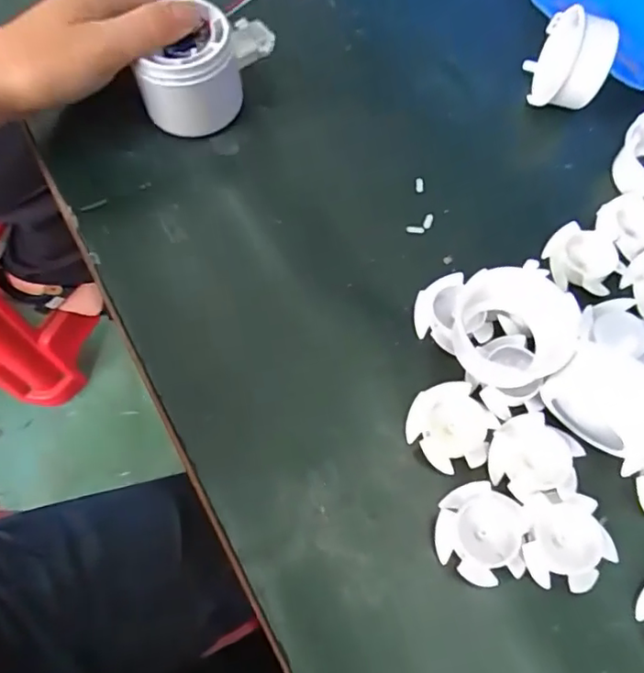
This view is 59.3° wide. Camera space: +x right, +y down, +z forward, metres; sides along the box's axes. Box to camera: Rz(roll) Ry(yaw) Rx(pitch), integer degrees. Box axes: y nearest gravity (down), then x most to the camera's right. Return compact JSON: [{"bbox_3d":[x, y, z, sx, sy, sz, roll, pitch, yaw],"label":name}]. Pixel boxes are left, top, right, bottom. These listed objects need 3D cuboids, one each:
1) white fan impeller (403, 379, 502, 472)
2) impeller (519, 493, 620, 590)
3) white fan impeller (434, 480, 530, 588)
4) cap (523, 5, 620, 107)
[{"bbox_3d":[0.061,0.043,0.268,0.038,0.010,0.040,0,67,1],"label":"white fan impeller"},{"bbox_3d":[0.107,0.090,0.248,0.037,0.011,0.038,0,67,1],"label":"impeller"},{"bbox_3d":[0.069,0.086,0.248,0.038,0.012,0.040,0,67,1],"label":"white fan impeller"},{"bbox_3d":[0.150,-0.167,0.344,0.026,0.053,0.055,6,27,-15],"label":"cap"}]

